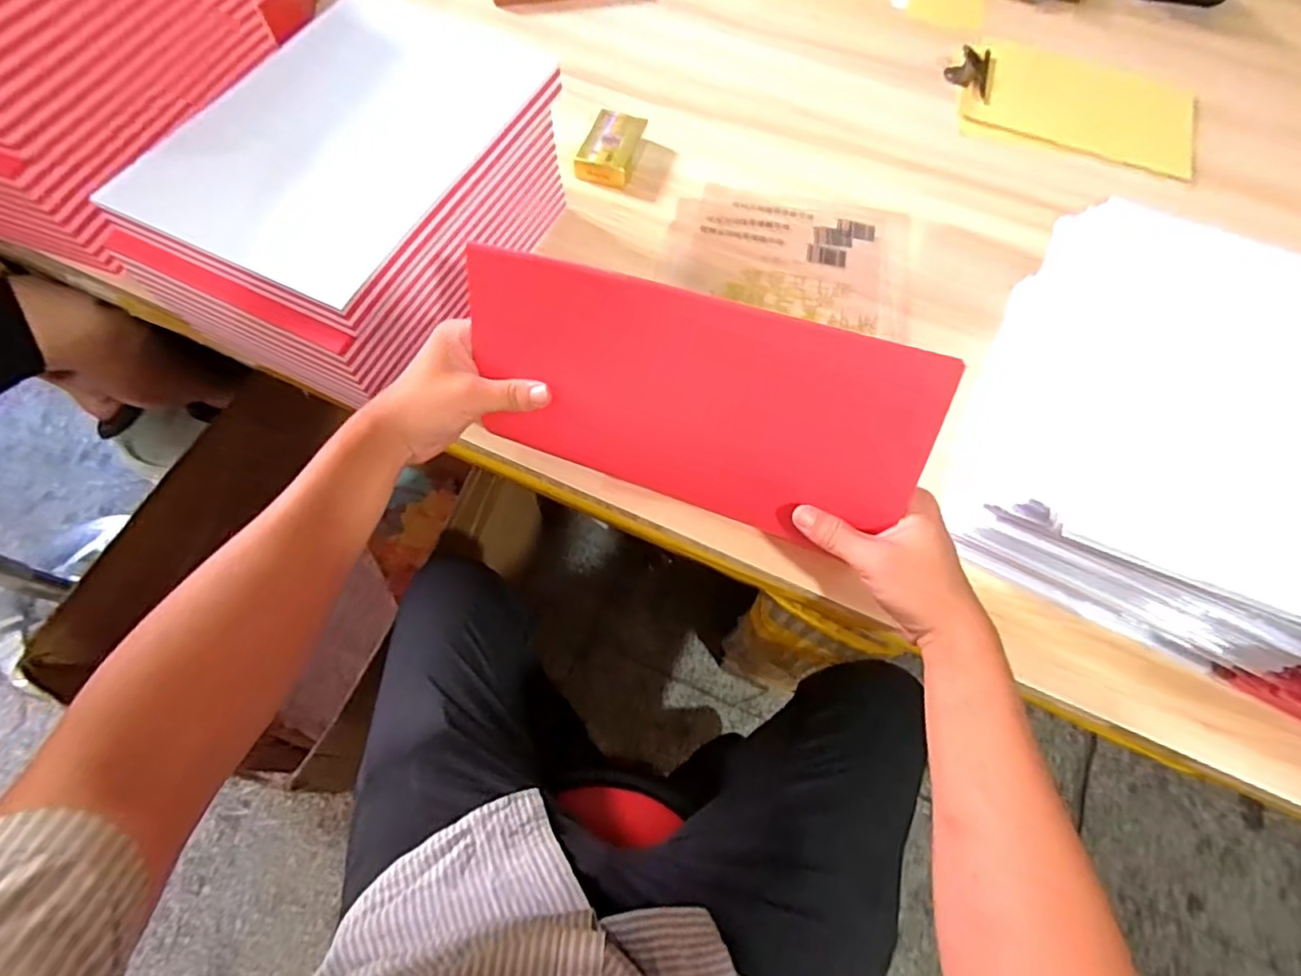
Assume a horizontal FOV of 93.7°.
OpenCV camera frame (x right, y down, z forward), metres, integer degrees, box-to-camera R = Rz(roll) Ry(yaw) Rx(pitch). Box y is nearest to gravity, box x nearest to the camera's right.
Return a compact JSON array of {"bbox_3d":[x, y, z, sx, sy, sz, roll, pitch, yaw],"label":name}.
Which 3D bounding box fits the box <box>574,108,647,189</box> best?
[{"bbox_3d":[-0.042,-0.365,0.653,0.056,0.017,0.098,12,65,3],"label":"box"}]

